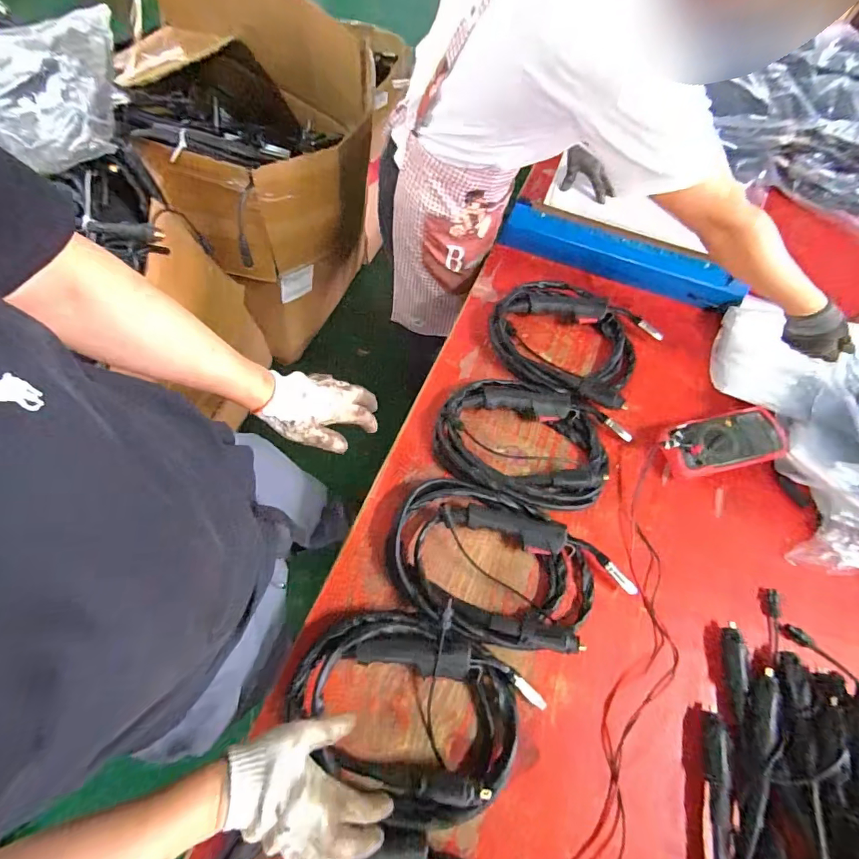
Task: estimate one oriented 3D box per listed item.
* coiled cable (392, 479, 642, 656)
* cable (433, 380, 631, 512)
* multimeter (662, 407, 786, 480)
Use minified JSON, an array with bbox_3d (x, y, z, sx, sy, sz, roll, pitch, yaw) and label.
[{"bbox_3d":[0.112,0.209,0.662,0.364,0.044,0.216,19,64,6],"label":"coiled cable"},{"bbox_3d":[0.168,0.018,0.755,0.306,0.045,0.219,19,64,6],"label":"cable"},{"bbox_3d":[0.501,0.023,0.759,0.206,0.050,0.098,-8,65,-7],"label":"multimeter"}]

